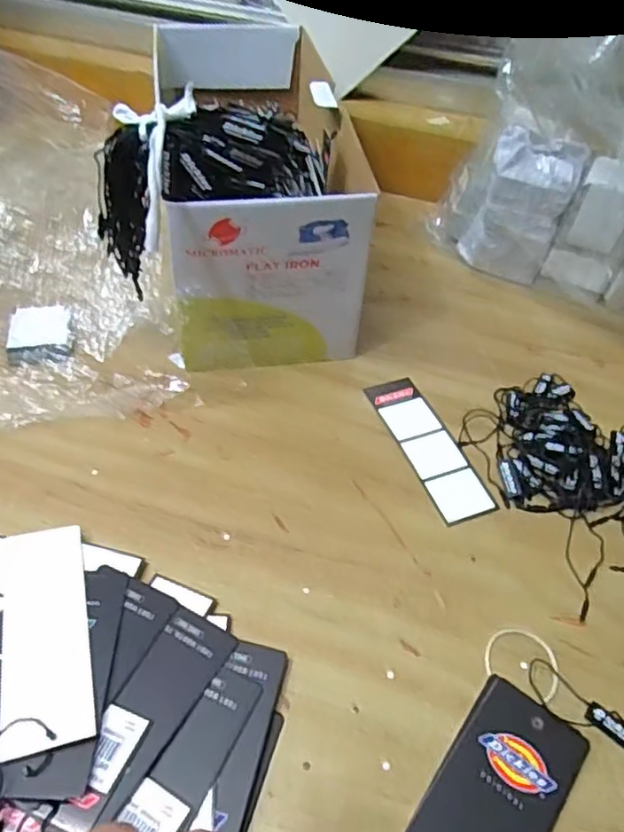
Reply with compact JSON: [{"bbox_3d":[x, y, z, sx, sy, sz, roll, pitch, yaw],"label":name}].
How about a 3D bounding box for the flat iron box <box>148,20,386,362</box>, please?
[{"bbox_3d":[-0.046,-0.177,0.500,0.124,0.129,0.289,-5,49,-10],"label":"flat iron box"}]

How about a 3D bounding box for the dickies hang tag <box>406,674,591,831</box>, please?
[{"bbox_3d":[0.080,0.175,0.287,0.052,0.004,0.110,32,53,21],"label":"dickies hang tag"}]

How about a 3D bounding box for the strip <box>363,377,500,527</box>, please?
[{"bbox_3d":[0.077,0.019,0.427,0.035,0.004,0.118,-15,52,-18],"label":"strip"}]

